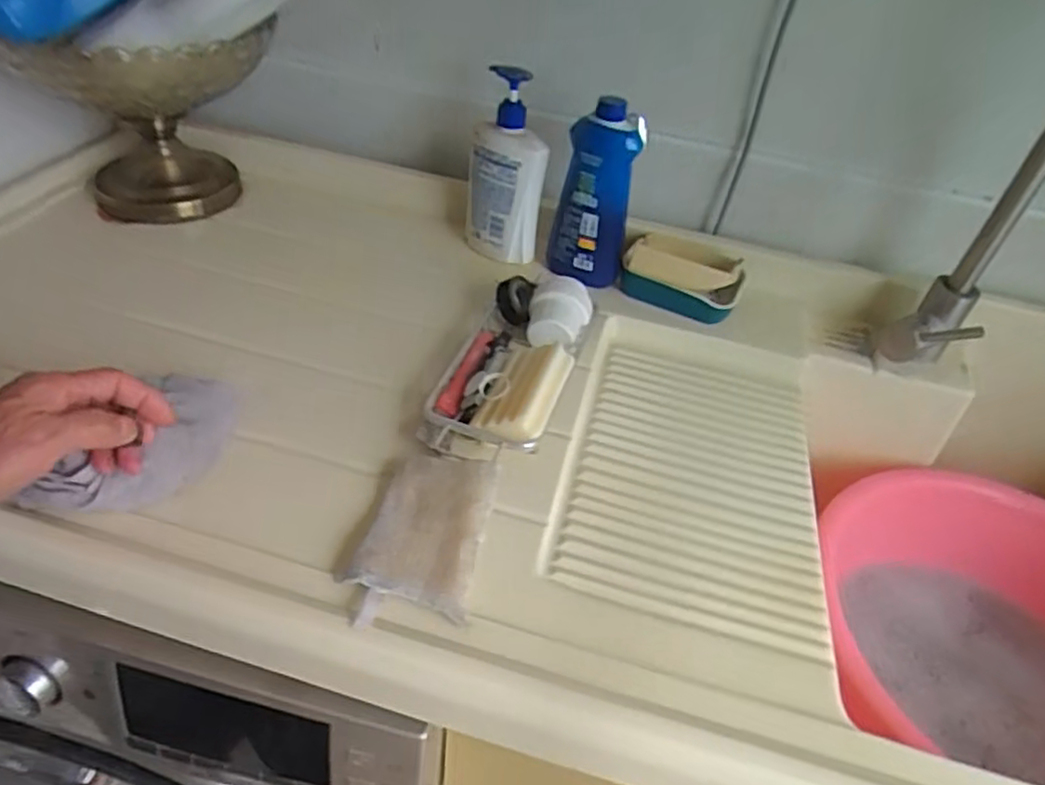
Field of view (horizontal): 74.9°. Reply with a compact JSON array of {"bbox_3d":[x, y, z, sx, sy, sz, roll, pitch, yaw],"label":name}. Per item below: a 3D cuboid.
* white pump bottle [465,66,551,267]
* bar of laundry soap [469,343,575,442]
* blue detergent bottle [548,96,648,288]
[{"bbox_3d":[-0.019,-0.238,0.746,0.083,0.202,0.057,2,42,-5],"label":"white pump bottle"},{"bbox_3d":[0.000,-0.003,0.583,0.058,0.030,0.120,-1,36,25],"label":"bar of laundry soap"},{"bbox_3d":[0.076,-0.210,0.725,0.084,0.177,0.050,7,42,0],"label":"blue detergent bottle"}]

